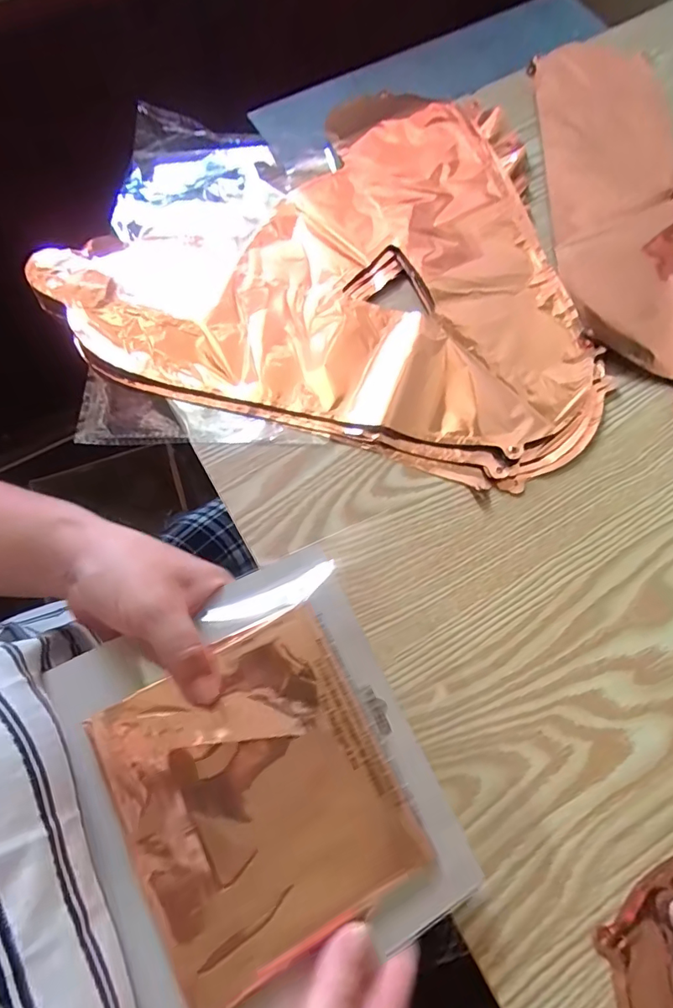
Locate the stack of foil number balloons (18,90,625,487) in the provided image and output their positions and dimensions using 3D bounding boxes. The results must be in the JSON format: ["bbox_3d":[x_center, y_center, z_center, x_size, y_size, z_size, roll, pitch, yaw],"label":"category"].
[{"bbox_3d":[0.021,-0.217,0.412,0.415,0.019,0.350,19,71,5],"label":"stack of foil number balloons"}]

